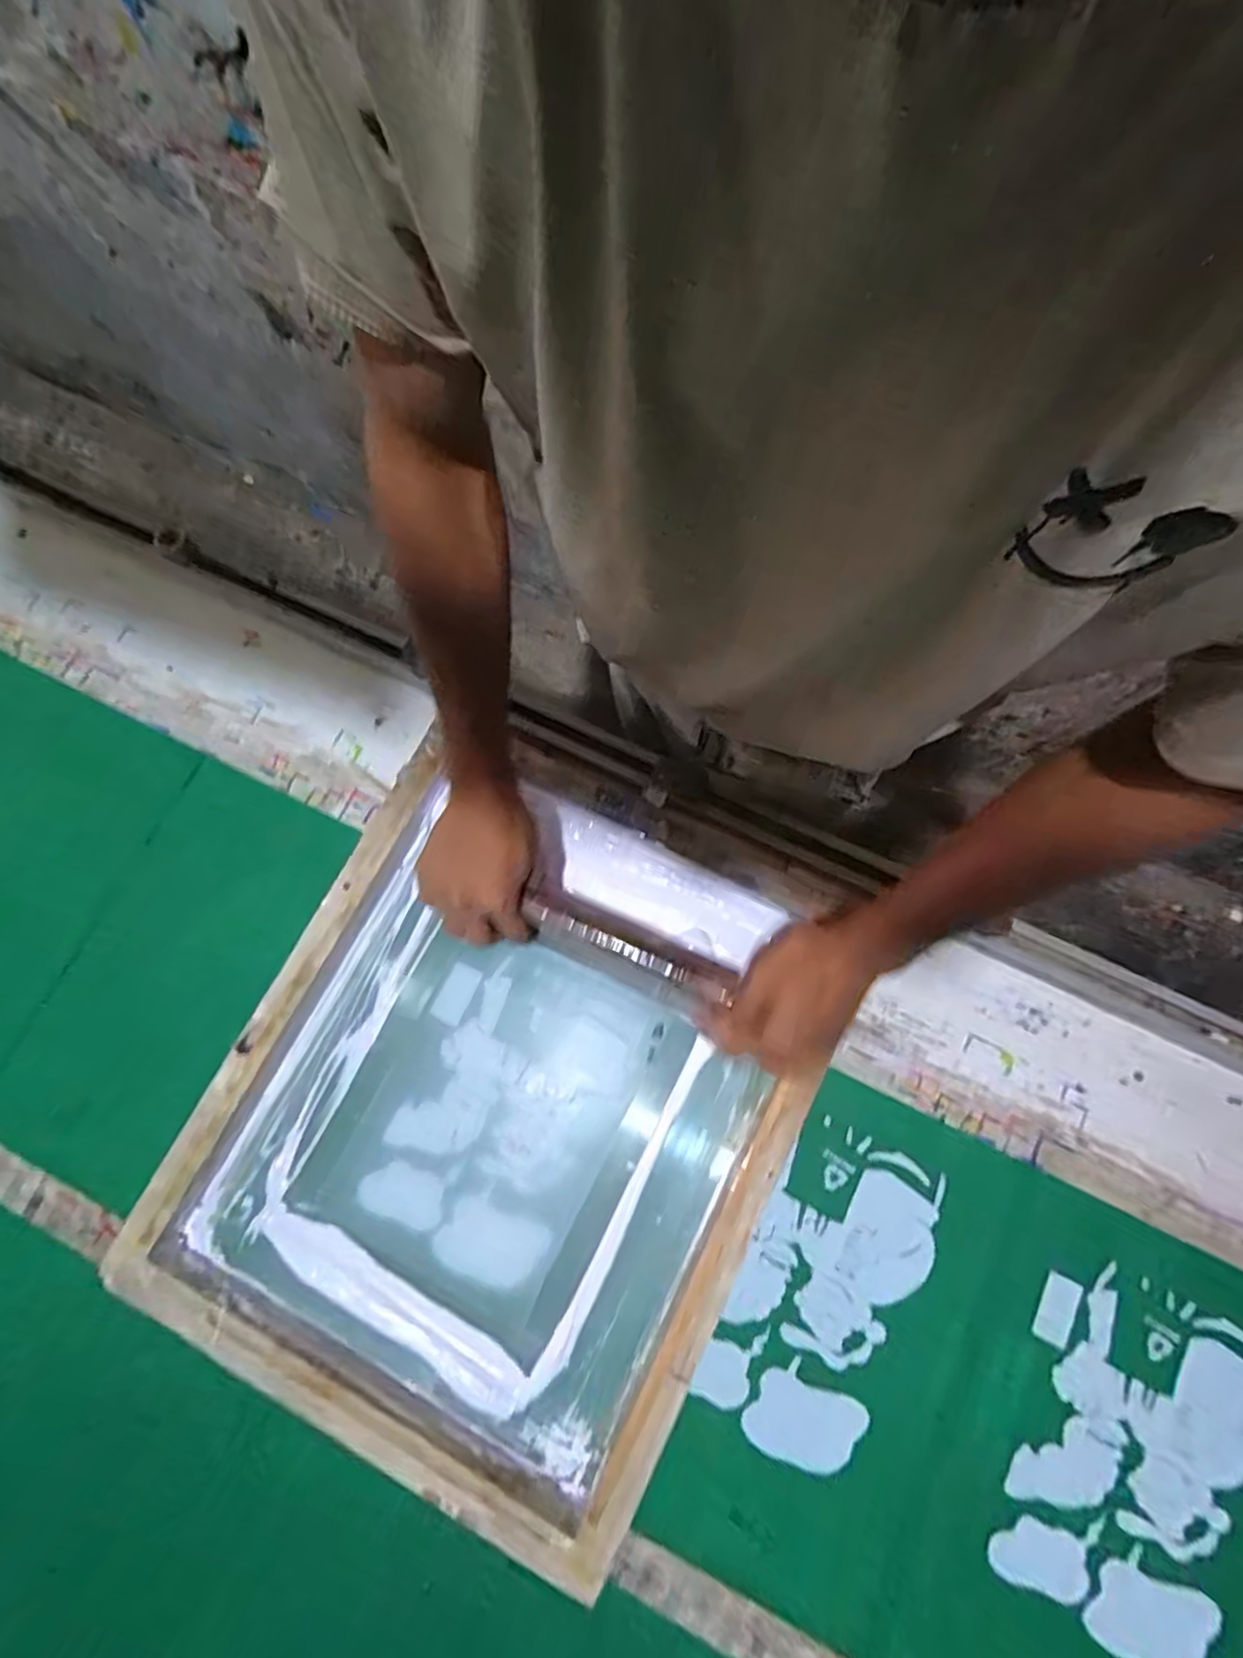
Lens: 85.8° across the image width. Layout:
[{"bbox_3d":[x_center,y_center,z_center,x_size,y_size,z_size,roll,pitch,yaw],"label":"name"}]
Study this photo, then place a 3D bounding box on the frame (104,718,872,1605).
[{"bbox_3d":[-0.096,0.220,0.579,0.444,0.066,0.551,26,79,7],"label":"frame"}]

